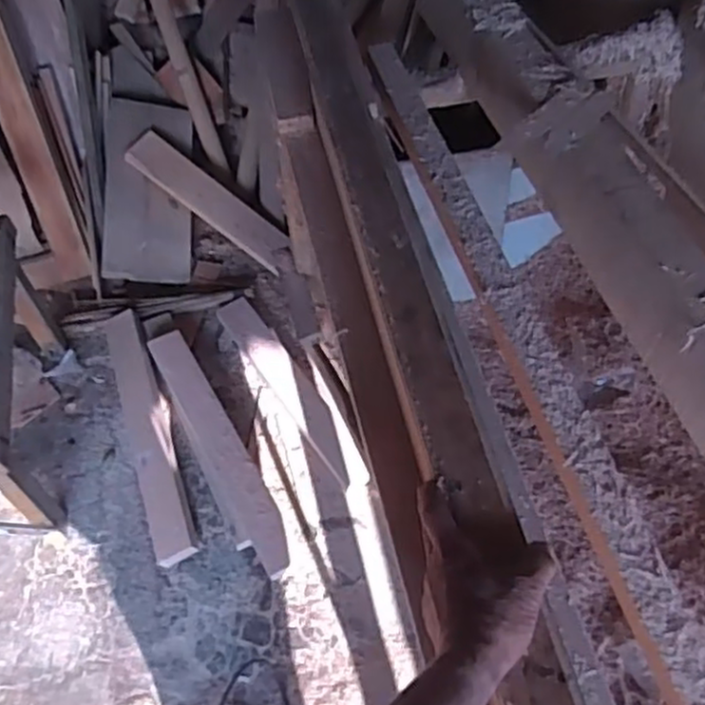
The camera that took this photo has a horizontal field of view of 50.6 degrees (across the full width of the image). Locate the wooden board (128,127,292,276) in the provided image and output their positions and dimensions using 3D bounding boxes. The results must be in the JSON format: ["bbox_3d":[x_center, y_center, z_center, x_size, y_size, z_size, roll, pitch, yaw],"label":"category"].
[{"bbox_3d":[-0.335,-0.361,1.765,0.433,0.032,0.095,37,88,-2],"label":"wooden board"}]

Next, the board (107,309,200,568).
[{"bbox_3d":[-0.410,0.152,1.508,0.084,0.056,0.562,-16,58,-10],"label":"board"}]

